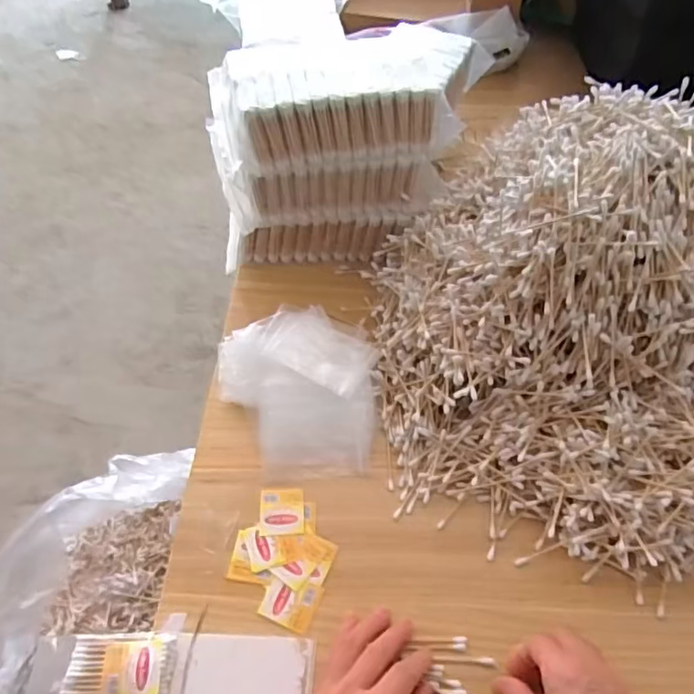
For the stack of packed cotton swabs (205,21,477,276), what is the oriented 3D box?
[{"bbox_3d":[-0.018,-0.195,0.619,0.237,0.206,0.117,-5,51,-5],"label":"stack of packed cotton swabs"}]

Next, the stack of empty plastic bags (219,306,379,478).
[{"bbox_3d":[-0.050,0.030,0.557,0.148,0.029,0.180,1,50,-1],"label":"stack of empty plastic bags"}]

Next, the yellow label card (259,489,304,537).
[{"bbox_3d":[-0.056,0.140,0.490,0.037,0.004,0.042,-2,50,-3],"label":"yellow label card"}]

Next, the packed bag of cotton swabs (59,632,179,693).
[{"bbox_3d":[-0.165,0.236,0.412,0.075,0.014,0.057,2,50,0],"label":"packed bag of cotton swabs"}]

